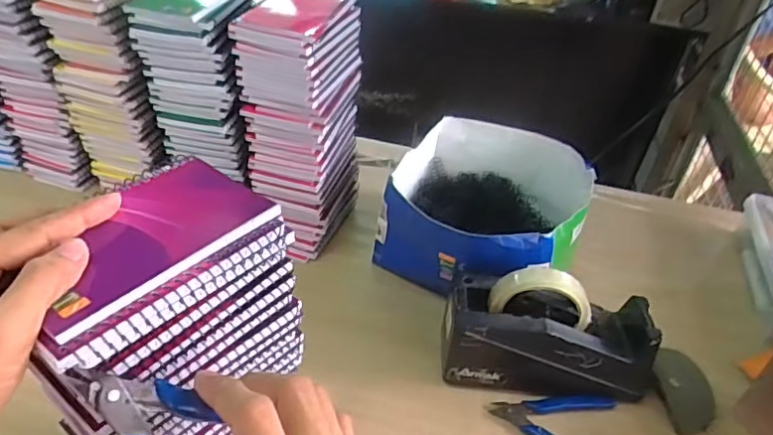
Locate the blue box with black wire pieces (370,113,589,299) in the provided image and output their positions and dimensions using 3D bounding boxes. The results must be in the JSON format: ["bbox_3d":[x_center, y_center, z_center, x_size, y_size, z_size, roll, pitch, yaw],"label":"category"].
[{"bbox_3d":[0.116,0.006,0.699,0.219,0.146,0.245,20,40,17],"label":"blue box with black wire pieces"}]

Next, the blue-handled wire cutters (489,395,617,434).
[{"bbox_3d":[0.164,0.202,0.553,0.117,0.015,0.083,15,39,11],"label":"blue-handled wire cutters"}]

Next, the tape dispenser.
[{"bbox_3d":[0.166,0.118,0.575,0.218,0.121,0.080,7,38,2],"label":"tape dispenser"}]

